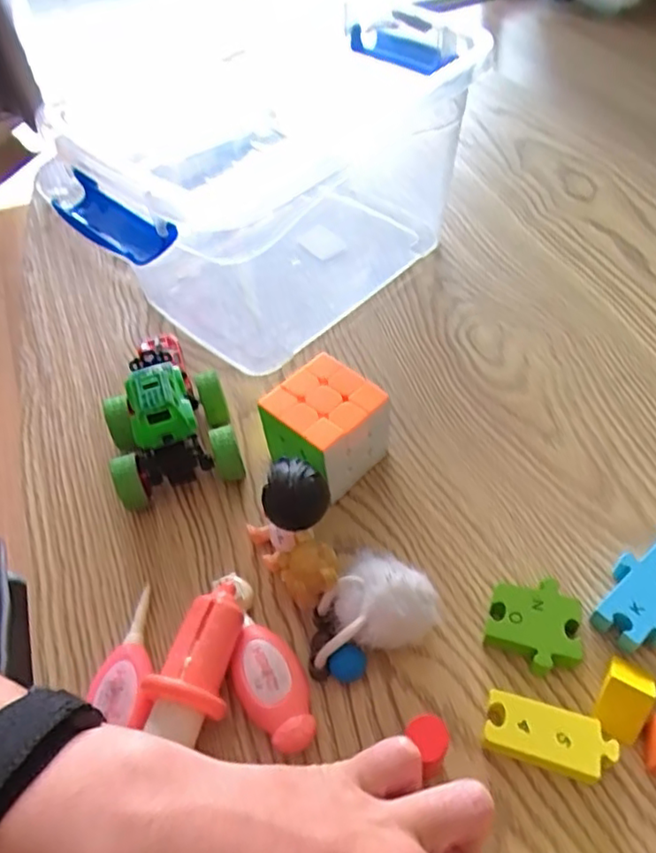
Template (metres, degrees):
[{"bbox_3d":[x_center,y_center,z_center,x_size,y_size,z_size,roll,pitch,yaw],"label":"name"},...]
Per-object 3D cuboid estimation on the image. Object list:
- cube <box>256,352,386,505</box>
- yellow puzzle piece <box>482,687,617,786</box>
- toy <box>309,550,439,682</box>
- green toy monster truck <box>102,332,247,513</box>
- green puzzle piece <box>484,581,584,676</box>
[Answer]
[{"bbox_3d":[-0.002,0.003,0.391,0.058,0.061,0.064,36,63,29],"label":"cube"},{"bbox_3d":[0.102,0.145,0.297,0.056,0.018,0.026,13,54,15],"label":"yellow puzzle piece"},{"bbox_3d":[0.021,0.093,0.329,0.066,0.045,0.044,-12,51,-4],"label":"toy"},{"bbox_3d":[-0.102,-0.006,0.400,0.077,0.076,0.084,-16,52,-8],"label":"green toy monster truck"},{"bbox_3d":[0.104,0.103,0.330,0.045,0.019,0.044,6,52,10],"label":"green puzzle piece"}]

